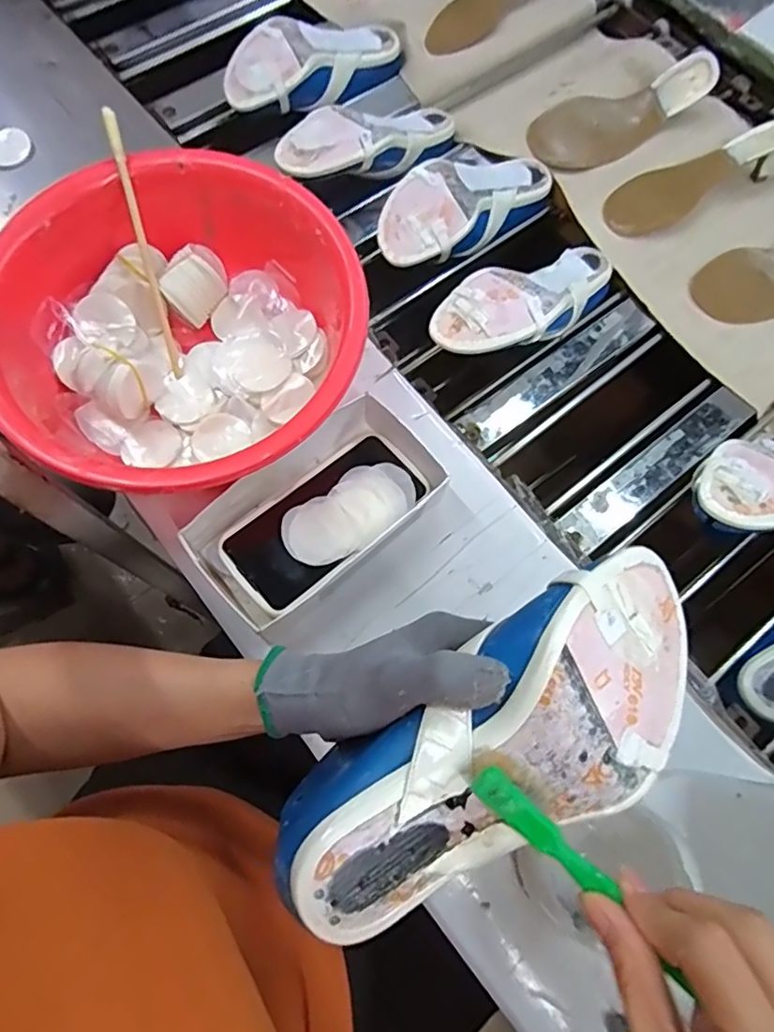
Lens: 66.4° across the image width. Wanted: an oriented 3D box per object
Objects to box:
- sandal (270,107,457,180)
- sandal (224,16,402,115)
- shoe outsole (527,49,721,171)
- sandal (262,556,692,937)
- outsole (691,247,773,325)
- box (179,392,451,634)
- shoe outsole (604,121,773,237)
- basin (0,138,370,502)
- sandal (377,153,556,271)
[{"bbox_3d":[-0.012,-0.408,0.634,0.216,0.053,0.085,-28,74,-27],"label":"sandal"},{"bbox_3d":[-0.078,-0.511,0.681,0.220,0.067,0.077,-26,75,-10],"label":"sandal"},{"bbox_3d":[0.275,-0.468,0.685,0.230,0.047,0.077,-23,75,-9],"label":"shoe outsole"},{"bbox_3d":[0.055,0.101,0.258,0.214,0.039,0.086,-34,76,-8],"label":"sandal"},{"bbox_3d":[0.437,-0.268,0.620,0.222,0.040,0.082,-16,74,-7],"label":"outsole"},{"bbox_3d":[-0.054,-0.008,0.474,0.202,0.045,0.116,-38,78,-13],"label":"box"},{"bbox_3d":[0.345,-0.383,0.668,0.225,0.031,0.075,-29,75,1],"label":"shoe outsole"},{"bbox_3d":[-0.158,-0.137,0.482,0.266,0.116,0.273,1,73,-2],"label":"basin"},{"bbox_3d":[0.078,-0.323,0.618,0.219,0.071,0.082,-41,78,-13],"label":"sandal"}]

